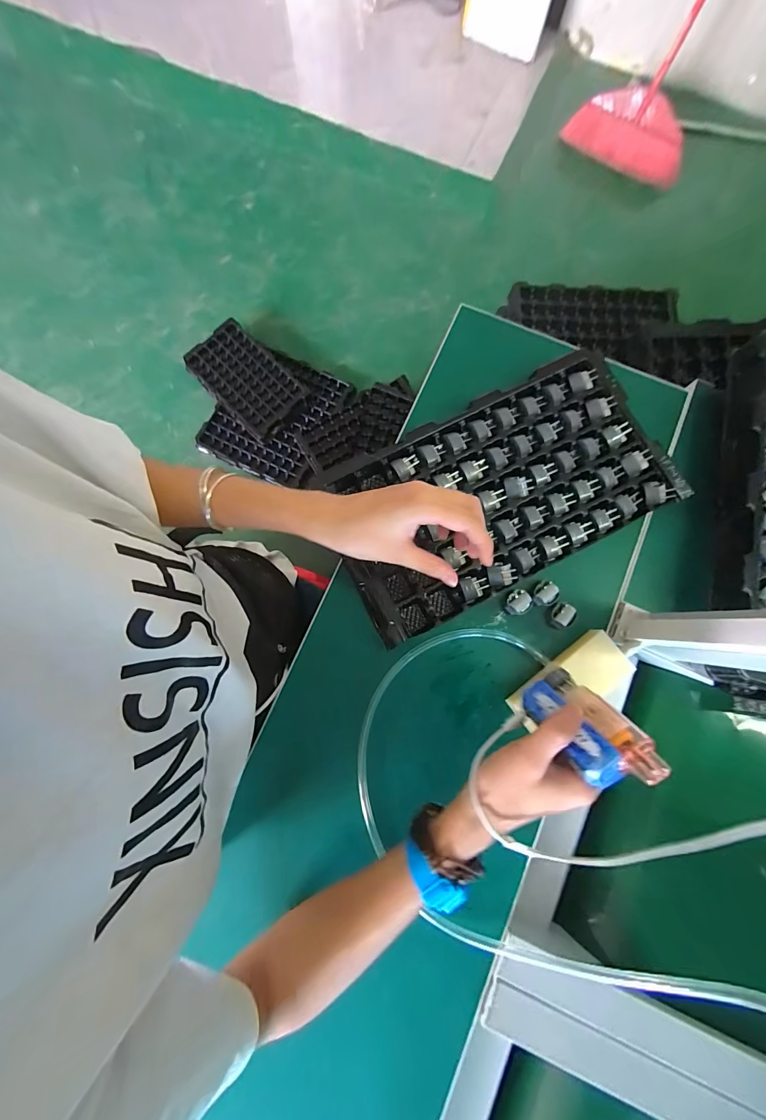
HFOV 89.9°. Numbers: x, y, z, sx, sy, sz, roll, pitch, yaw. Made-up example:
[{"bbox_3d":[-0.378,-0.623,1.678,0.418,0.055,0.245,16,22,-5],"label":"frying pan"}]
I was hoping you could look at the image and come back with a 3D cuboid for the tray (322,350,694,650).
[{"bbox_3d":[0.121,-0.070,0.424,0.351,0.040,0.190,-26,81,-5],"label":"tray"}]

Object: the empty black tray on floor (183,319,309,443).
[{"bbox_3d":[-0.421,-0.561,1.202,0.376,0.040,0.223,44,83,7],"label":"empty black tray on floor"}]

